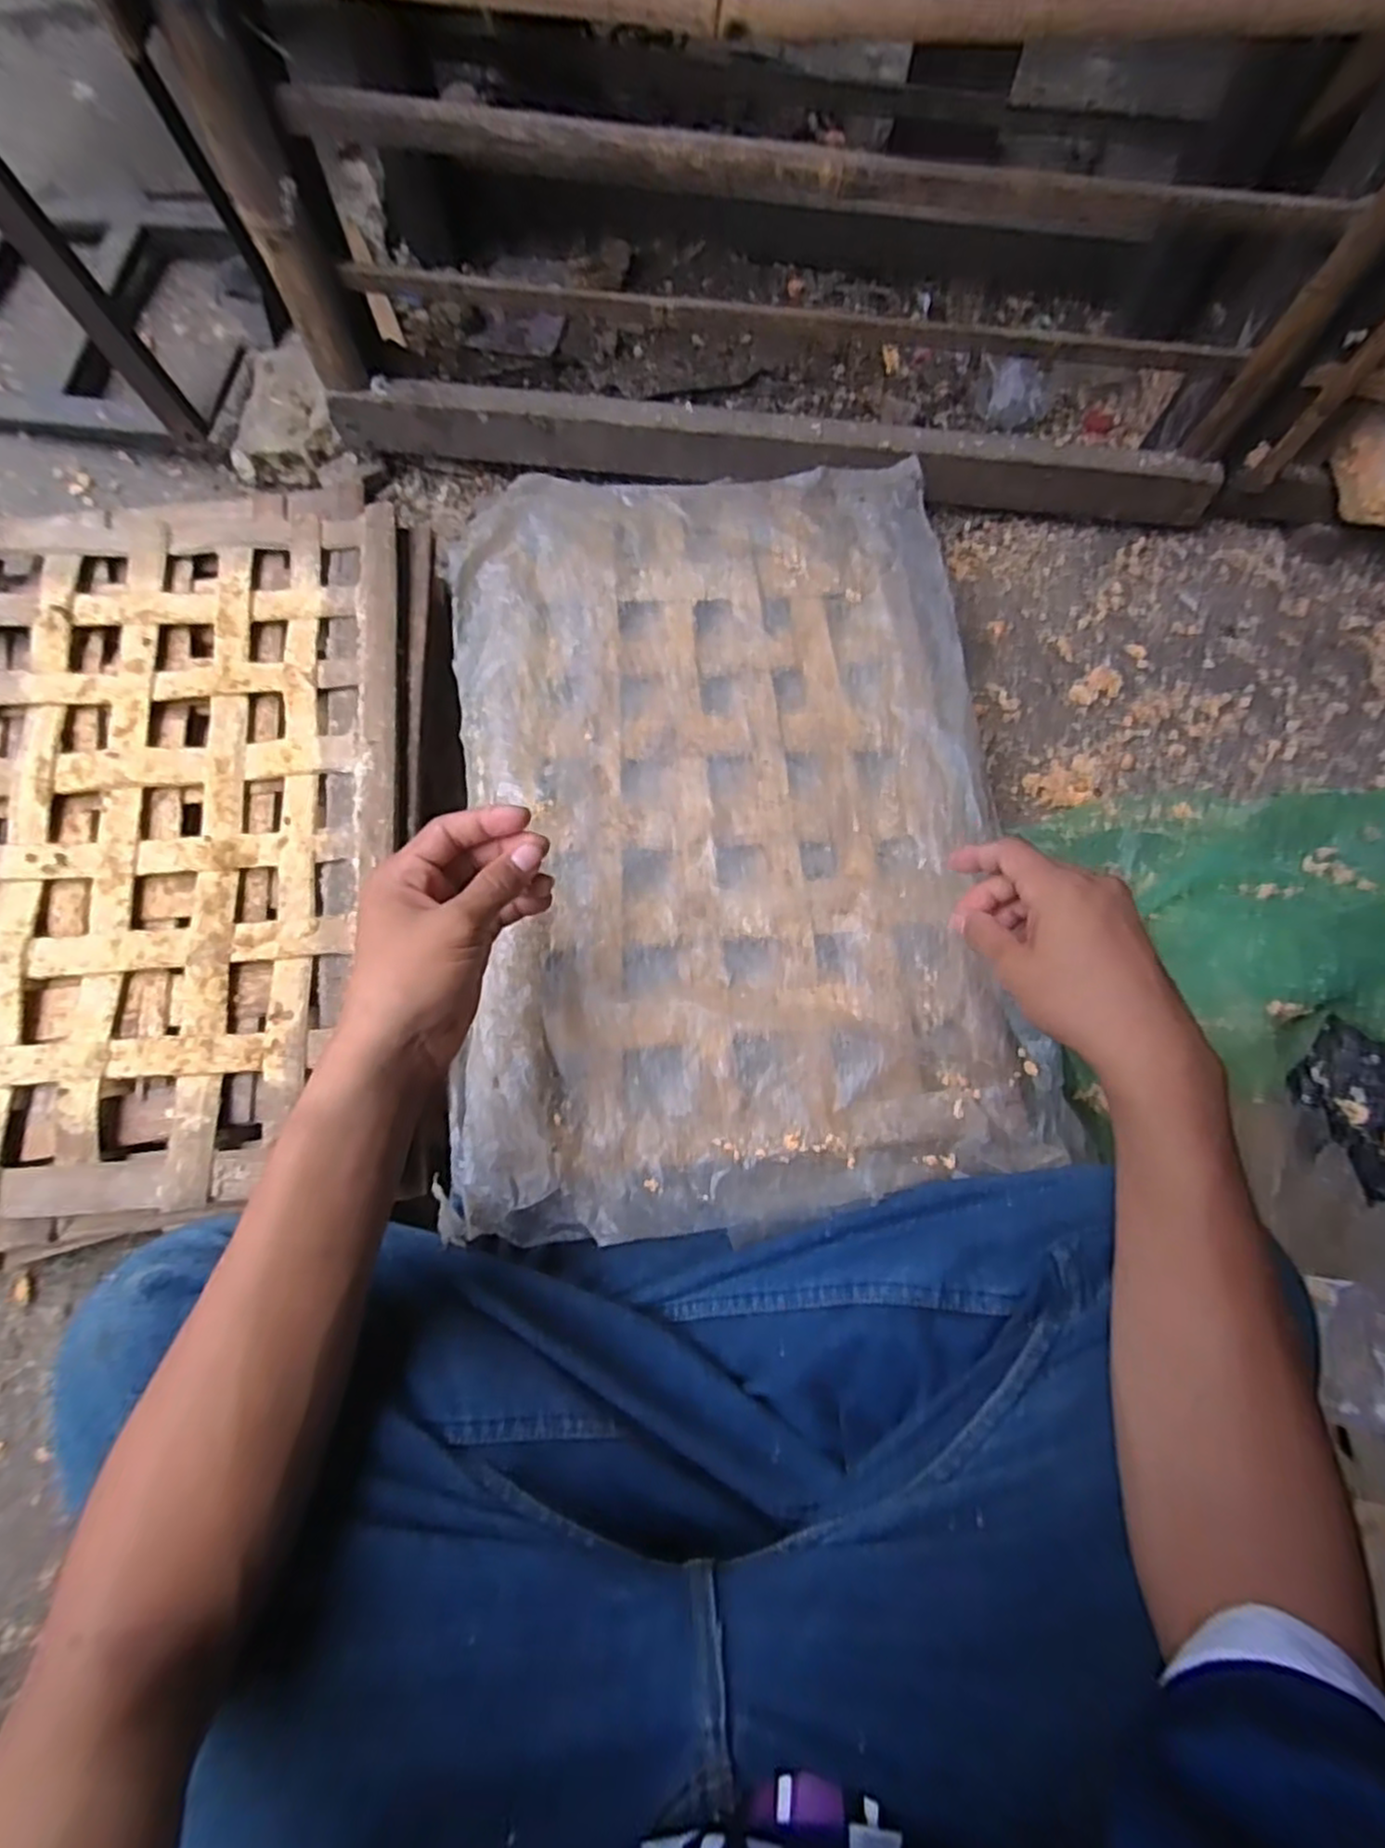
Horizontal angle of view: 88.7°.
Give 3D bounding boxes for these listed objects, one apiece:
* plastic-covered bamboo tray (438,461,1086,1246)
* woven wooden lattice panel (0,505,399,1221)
[{"bbox_3d":[0.024,-0.097,0.524,0.380,0.028,0.577,-4,72,-2],"label":"plastic-covered bamboo tray"},{"bbox_3d":[-0.380,-0.087,0.515,0.321,0.020,0.543,-7,72,-3],"label":"woven wooden lattice panel"}]

